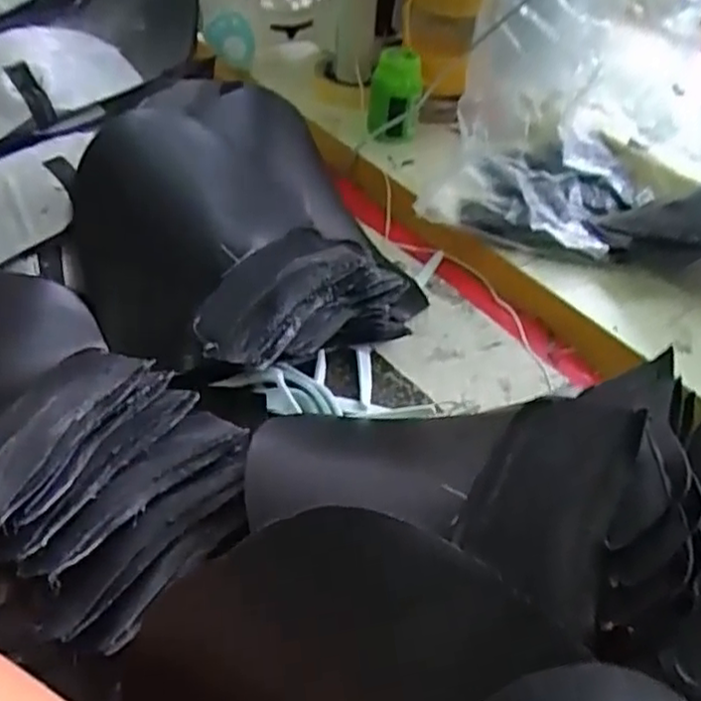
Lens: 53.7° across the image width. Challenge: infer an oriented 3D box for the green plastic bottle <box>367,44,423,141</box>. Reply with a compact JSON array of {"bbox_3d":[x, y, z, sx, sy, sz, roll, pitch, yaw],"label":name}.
[{"bbox_3d":[0.041,-0.232,0.651,0.046,0.090,0.045,4,46,2],"label":"green plastic bottle"}]

